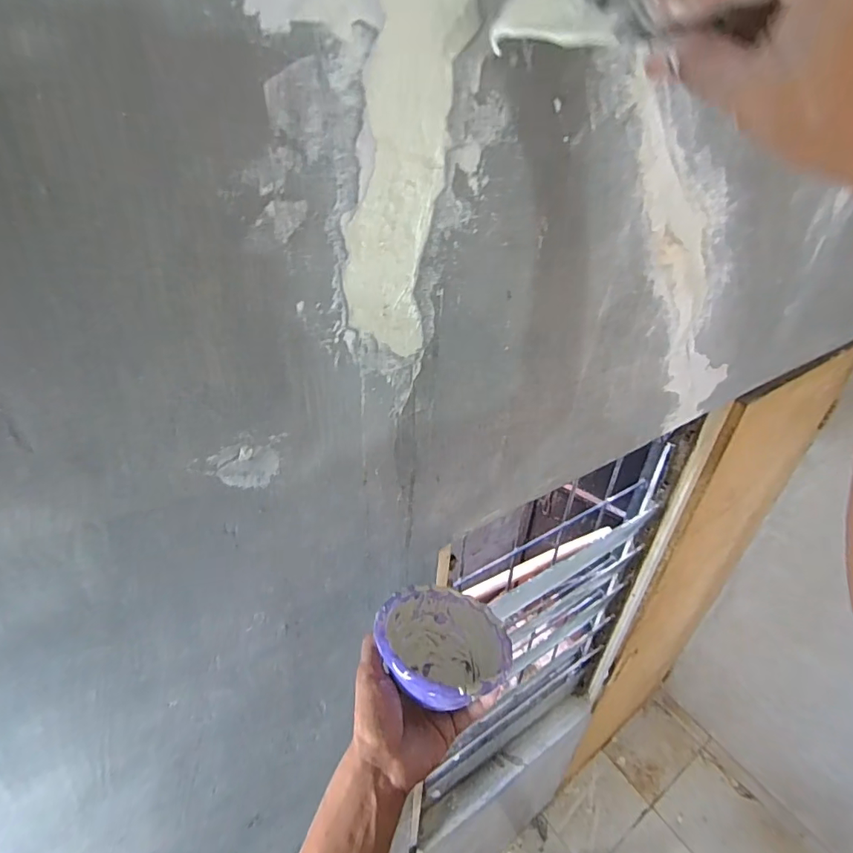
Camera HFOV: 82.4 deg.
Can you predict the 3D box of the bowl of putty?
[{"bbox_3d":[0.011,0.221,0.471,0.128,0.065,0.128,13,20,-5],"label":"bowl of putty"}]

